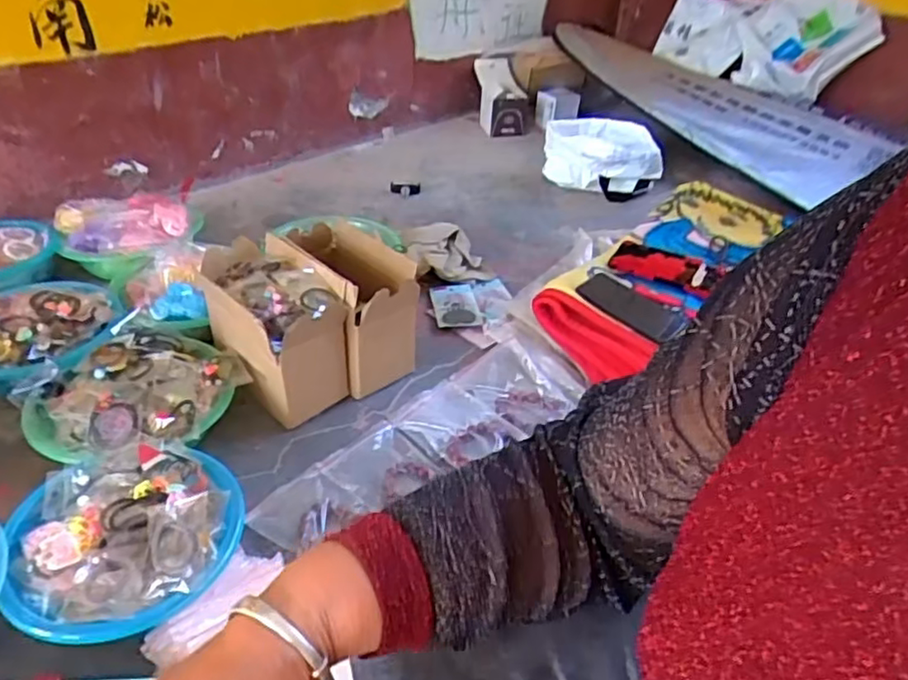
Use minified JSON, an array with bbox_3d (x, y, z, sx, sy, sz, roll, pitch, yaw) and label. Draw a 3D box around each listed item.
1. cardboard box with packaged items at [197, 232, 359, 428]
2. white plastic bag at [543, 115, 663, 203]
[{"bbox_3d":[-0.250,-0.019,0.917,0.127,0.166,0.219,-26,45,-35],"label":"cardboard box with packaged items"},{"bbox_3d":[0.348,-0.427,1.573,0.259,0.144,0.197,6,36,2],"label":"white plastic bag"}]

